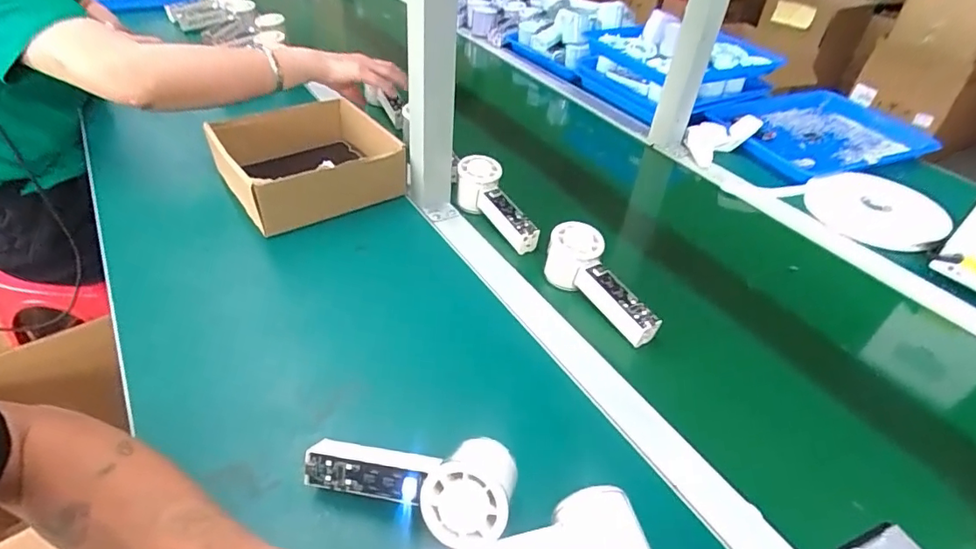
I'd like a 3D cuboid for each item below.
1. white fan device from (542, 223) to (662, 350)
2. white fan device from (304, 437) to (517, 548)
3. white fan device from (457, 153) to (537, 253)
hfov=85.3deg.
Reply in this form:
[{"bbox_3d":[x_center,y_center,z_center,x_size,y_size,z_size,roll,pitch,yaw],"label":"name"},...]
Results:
[{"bbox_3d":[0.118,0.016,0.565,0.048,0.067,0.148,-21,60,-30],"label":"white fan device"},{"bbox_3d":[-0.056,0.141,0.380,0.161,0.068,0.044,1,2,21],"label":"white fan device"},{"bbox_3d":[0.007,-0.085,0.659,0.055,0.061,0.143,-11,43,-22],"label":"white fan device"}]

